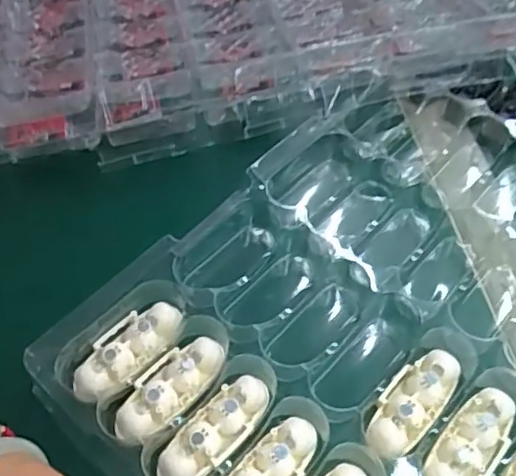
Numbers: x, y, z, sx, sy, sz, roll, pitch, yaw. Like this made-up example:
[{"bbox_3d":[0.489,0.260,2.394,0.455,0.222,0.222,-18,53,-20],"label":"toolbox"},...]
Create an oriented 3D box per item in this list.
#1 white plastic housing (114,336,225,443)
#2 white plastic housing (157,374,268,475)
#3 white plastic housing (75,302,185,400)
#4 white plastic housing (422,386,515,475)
[{"bbox_3d":[-0.043,0.071,0.278,0.026,0.011,0.064,34,61,23],"label":"white plastic housing"},{"bbox_3d":[-0.019,0.090,0.265,0.022,0.012,0.063,38,63,25],"label":"white plastic housing"},{"bbox_3d":[-0.067,0.055,0.289,0.028,0.012,0.063,32,61,22],"label":"white plastic housing"},{"bbox_3d":[0.100,0.096,0.263,0.062,0.011,0.024,-38,62,-24],"label":"white plastic housing"}]

